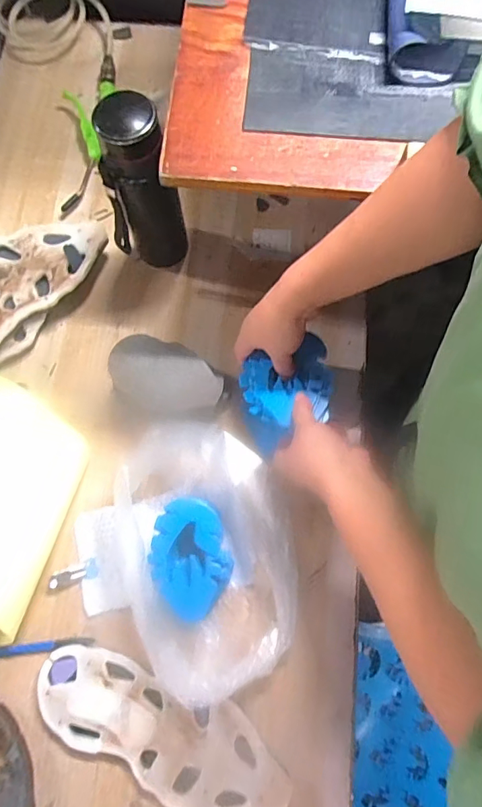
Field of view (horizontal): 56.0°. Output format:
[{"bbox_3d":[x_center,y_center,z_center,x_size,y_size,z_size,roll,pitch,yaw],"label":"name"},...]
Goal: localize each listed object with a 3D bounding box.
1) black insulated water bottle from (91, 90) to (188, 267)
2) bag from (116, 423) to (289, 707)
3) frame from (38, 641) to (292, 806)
[{"bbox_3d":[-0.121,-0.247,0.545,0.092,0.220,0.063,-16,76,-4],"label":"black insulated water bottle"},{"bbox_3d":[-0.044,0.164,0.503,0.177,0.071,0.271,-9,76,-2],"label":"bag"},{"bbox_3d":[-0.086,0.358,0.491,0.283,0.024,0.103,22,77,5],"label":"frame"}]

